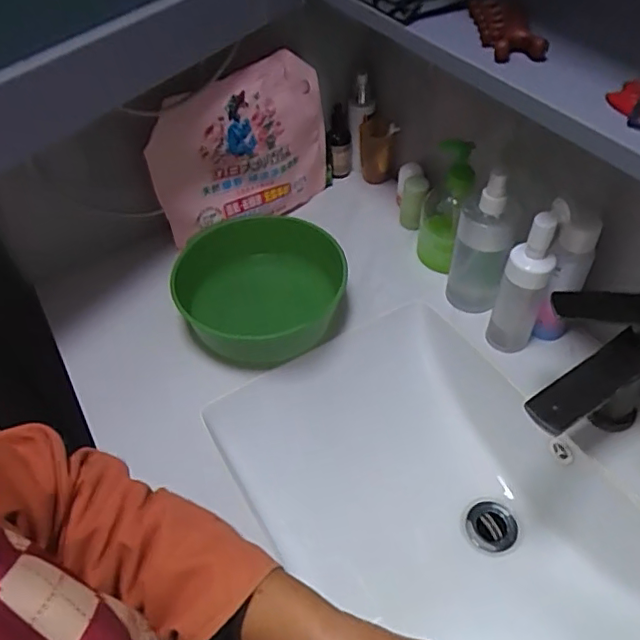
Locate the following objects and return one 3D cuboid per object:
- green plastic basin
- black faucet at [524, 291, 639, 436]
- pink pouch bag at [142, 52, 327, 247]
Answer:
[{"bbox_3d":[-0.066,-0.031,0.685,0.189,0.092,0.194,-1,48,1],"label":"green plastic basin"},{"bbox_3d":[0.235,0.049,0.522,0.164,0.139,0.088,-25,52,-19],"label":"black faucet"},{"bbox_3d":[-0.099,-0.215,0.763,0.257,0.232,0.056,-35,55,-26],"label":"pink pouch bag"}]

